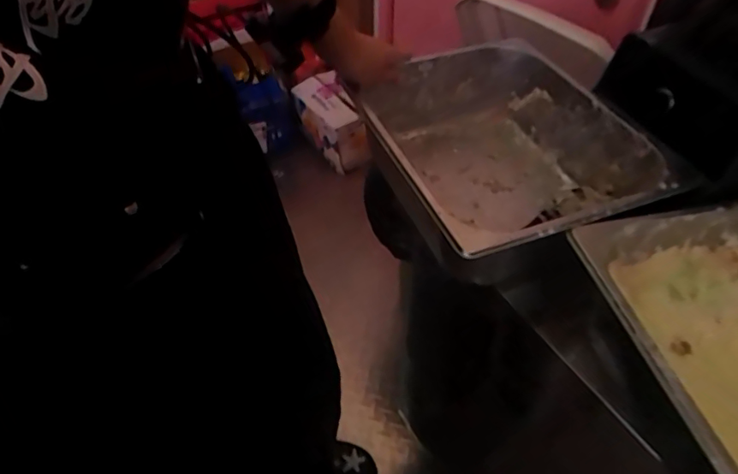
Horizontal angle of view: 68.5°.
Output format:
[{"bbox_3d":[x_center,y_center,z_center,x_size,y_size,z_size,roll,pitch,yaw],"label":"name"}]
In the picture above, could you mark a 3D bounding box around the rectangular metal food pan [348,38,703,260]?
[{"bbox_3d":[0.140,-0.089,0.613,0.249,0.113,0.322,-16,49,-14],"label":"rectangular metal food pan"}]

